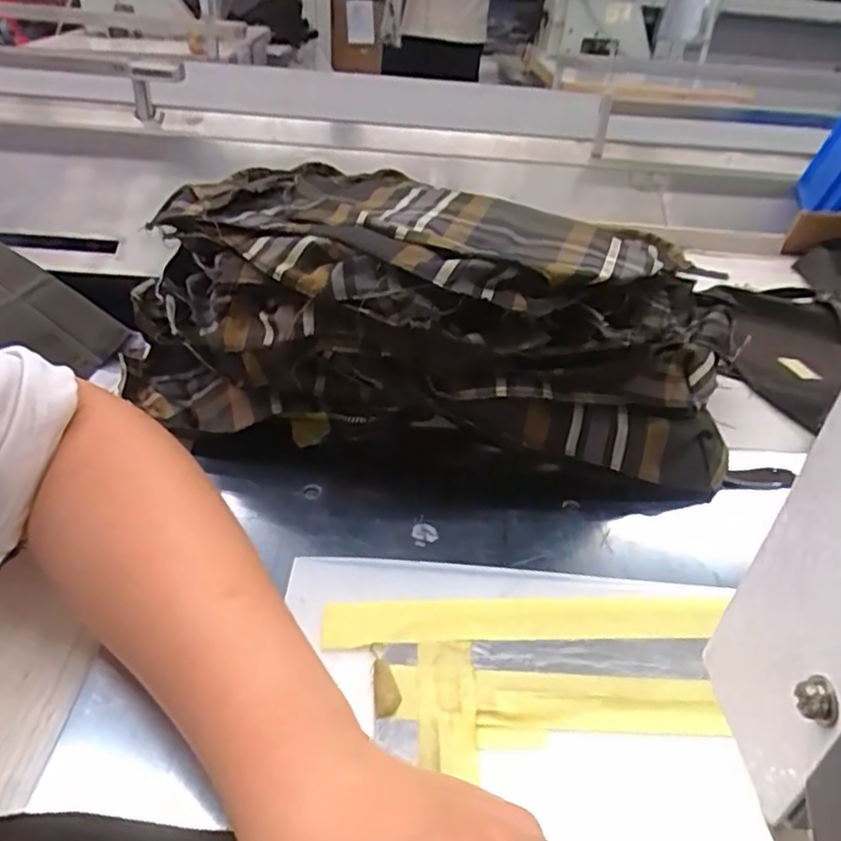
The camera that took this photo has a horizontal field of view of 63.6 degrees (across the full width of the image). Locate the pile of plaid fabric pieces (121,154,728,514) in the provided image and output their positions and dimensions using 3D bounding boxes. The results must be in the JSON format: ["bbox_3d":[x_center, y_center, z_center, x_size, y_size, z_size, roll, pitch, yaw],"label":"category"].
[{"bbox_3d":[0.002,-0.063,0.430,0.384,0.122,0.178,12,36,8],"label":"pile of plaid fabric pieces"}]

